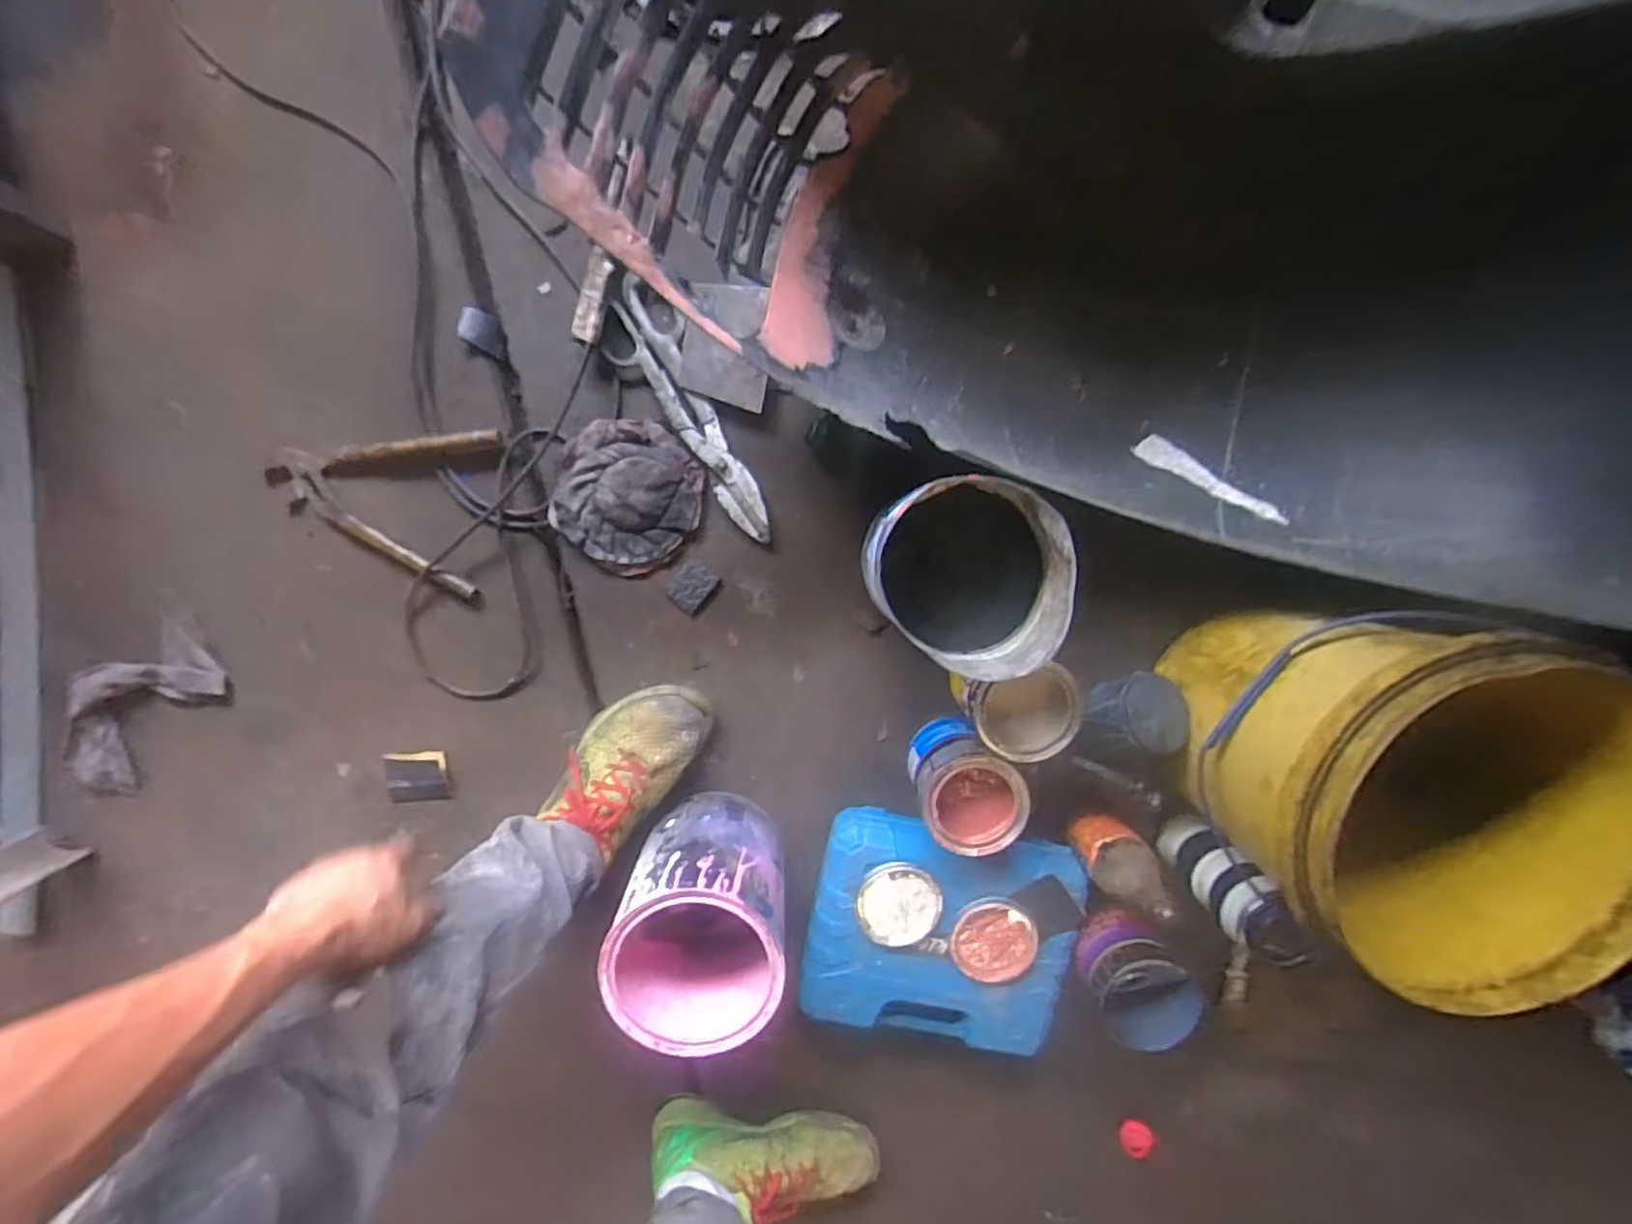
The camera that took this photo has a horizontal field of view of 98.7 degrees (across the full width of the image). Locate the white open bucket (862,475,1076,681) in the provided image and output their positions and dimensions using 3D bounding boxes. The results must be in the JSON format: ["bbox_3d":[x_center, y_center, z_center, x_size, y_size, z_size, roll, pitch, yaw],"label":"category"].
[{"bbox_3d":[0.136,-0.039,0.643,0.162,0.162,0.151,0,100,-2],"label":"white open bucket"}]

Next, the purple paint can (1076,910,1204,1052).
[{"bbox_3d":[0.336,0.389,0.752,0.101,0.088,0.106,-31,99,3],"label":"purple paint can"}]

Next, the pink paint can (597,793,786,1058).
[{"bbox_3d":[-0.112,0.306,0.713,0.155,0.191,0.170,0,100,-2],"label":"pink paint can"}]

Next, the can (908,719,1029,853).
[{"bbox_3d":[0.156,0.179,0.738,0.096,0.122,0.099,0,100,-2],"label":"can"}]

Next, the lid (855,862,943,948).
[{"bbox_3d":[0.089,0.310,0.735,0.099,0.020,0.088,36,97,-7],"label":"lid"}]

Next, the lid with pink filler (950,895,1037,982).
[{"bbox_3d":[0.189,0.353,0.752,0.090,0.016,0.092,0,100,-2],"label":"lid with pink filler"}]

